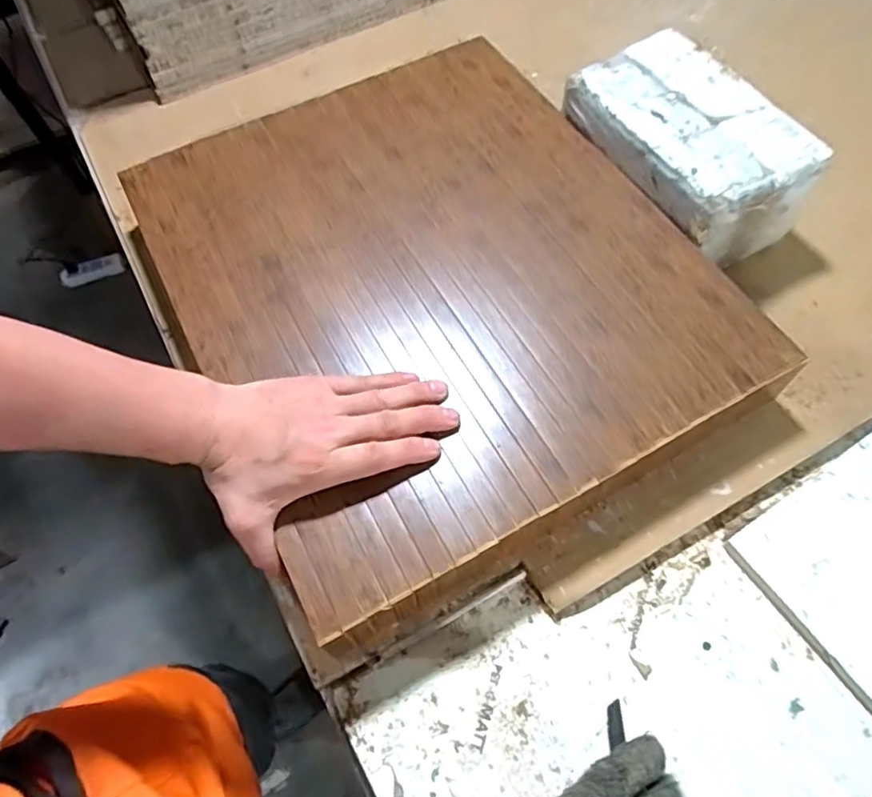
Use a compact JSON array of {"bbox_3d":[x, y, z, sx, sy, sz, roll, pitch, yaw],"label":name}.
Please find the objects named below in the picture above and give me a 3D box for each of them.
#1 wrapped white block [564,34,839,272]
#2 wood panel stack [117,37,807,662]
[{"bbox_3d":[0.221,-0.215,0.559,0.123,0.101,0.204,-30,65,-12],"label":"wrapped white block"},{"bbox_3d":[-0.009,-0.100,0.521,0.380,0.063,0.457,-27,65,-11],"label":"wood panel stack"}]

